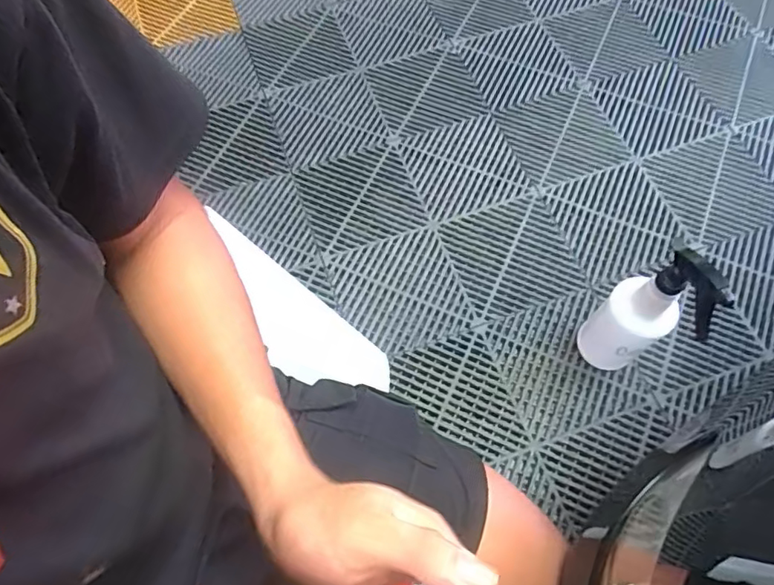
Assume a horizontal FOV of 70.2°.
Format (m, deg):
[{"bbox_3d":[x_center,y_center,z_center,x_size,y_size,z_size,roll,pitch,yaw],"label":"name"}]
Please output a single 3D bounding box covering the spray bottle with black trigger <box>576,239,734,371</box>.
[{"bbox_3d":[0.323,0.042,0.705,0.061,0.305,0.115,-18,65,-7],"label":"spray bottle with black trigger"}]

